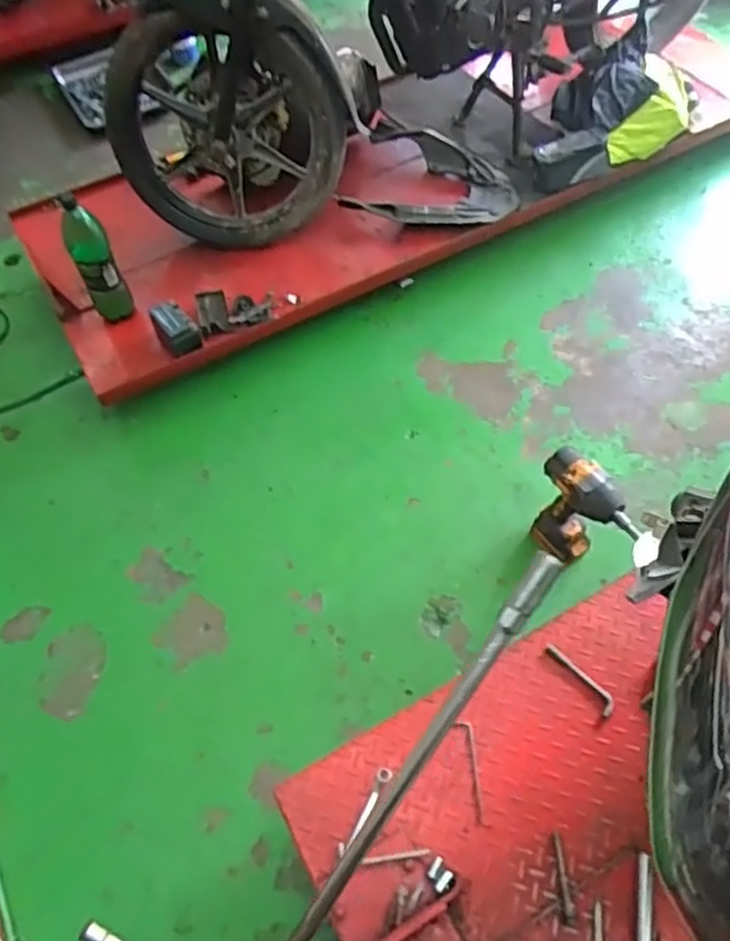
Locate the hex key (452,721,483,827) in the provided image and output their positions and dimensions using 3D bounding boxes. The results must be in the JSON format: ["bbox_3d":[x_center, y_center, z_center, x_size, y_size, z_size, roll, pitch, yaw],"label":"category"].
[{"bbox_3d":[0.174,0.484,1.126,0.031,0.009,0.154,-9,58,-4],"label":"hex key"}]

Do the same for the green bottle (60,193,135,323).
[{"bbox_3d":[-0.602,-0.466,1.567,0.093,0.298,0.086,-22,60,-11],"label":"green bottle"}]

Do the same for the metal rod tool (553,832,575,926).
[{"bbox_3d":[0.297,0.611,1.049,0.018,0.007,0.117,-3,58,0],"label":"metal rod tool"}]

